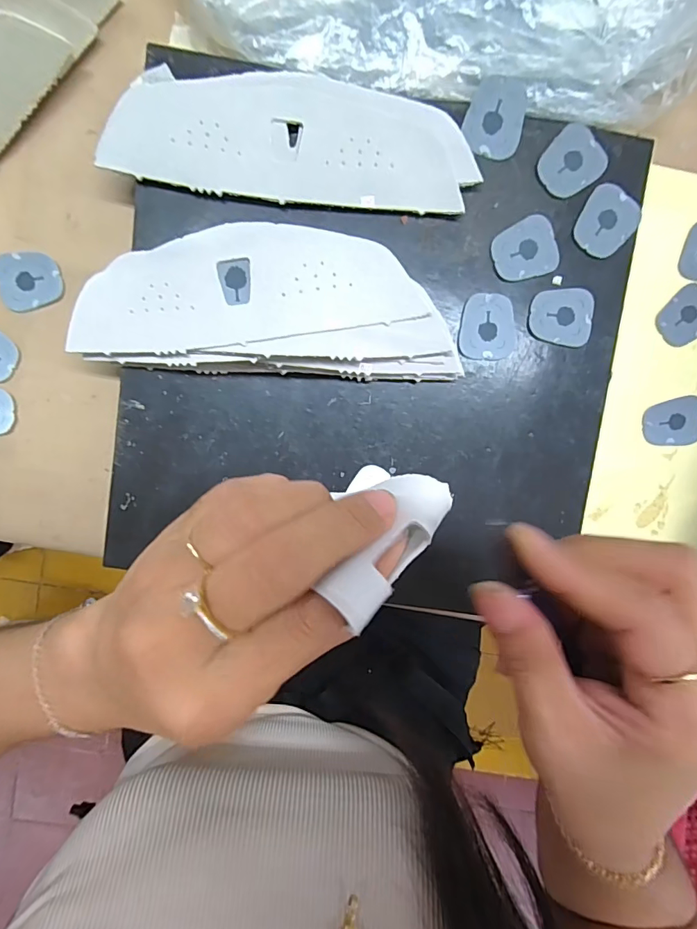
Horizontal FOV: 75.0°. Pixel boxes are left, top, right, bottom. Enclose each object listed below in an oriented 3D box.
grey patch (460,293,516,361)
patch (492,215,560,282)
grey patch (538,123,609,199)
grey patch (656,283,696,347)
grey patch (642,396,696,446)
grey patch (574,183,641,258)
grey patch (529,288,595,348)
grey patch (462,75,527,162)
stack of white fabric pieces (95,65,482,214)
[{"bbox_3d":[0.086,-0.084,0.276,0.033,0.004,0.039,2,98,-3],"label":"grey patch"},{"bbox_3d":[0.106,-0.129,0.271,0.038,0.004,0.033,-15,98,-1],"label":"patch"},{"bbox_3d":[0.132,-0.178,0.266,0.038,0.004,0.033,-44,98,3],"label":"grey patch"},{"bbox_3d":[0.226,-0.099,0.303,0.037,0.005,0.032,-44,98,3],"label":"grey patch"},{"bbox_3d":[0.221,-0.029,0.308,0.037,0.004,0.032,-2,98,-3],"label":"grey patch"},{"bbox_3d":[0.155,-0.145,0.272,0.032,0.004,0.038,26,96,-6],"label":"grey patch"},{"bbox_3d":[0.131,-0.091,0.277,0.038,0.004,0.033,3,97,-4],"label":"grey patch"},{"bbox_3d":[0.085,-0.199,0.261,0.032,0.009,0.037,9,97,-4],"label":"grey patch"},{"bbox_3d":[-0.031,-0.185,0.255,0.200,0.008,0.067,3,98,-4],"label":"stack of white fabric pieces"}]

